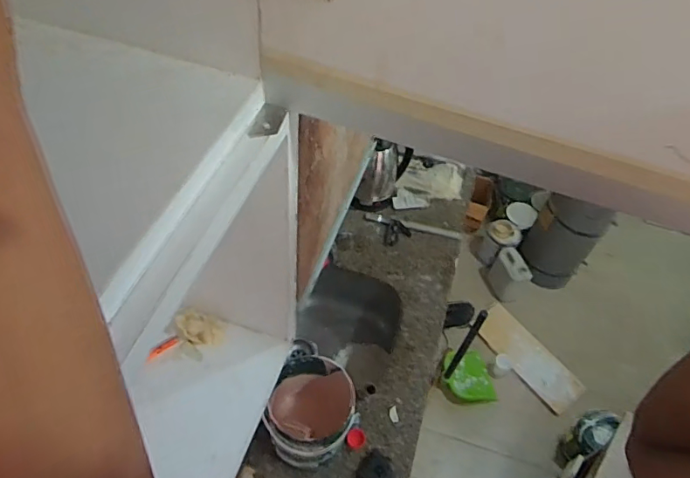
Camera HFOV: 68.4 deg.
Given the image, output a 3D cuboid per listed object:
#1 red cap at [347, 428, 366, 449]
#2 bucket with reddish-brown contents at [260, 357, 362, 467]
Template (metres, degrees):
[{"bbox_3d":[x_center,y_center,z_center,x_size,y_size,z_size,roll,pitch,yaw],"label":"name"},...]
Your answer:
[{"bbox_3d":[0.025,0.450,1.143,0.041,0.019,0.043,0,89,15],"label":"red cap"},{"bbox_3d":[-0.074,0.368,1.086,0.187,0.208,0.198,-1,51,-6],"label":"bucket with reddish-brown contents"}]

